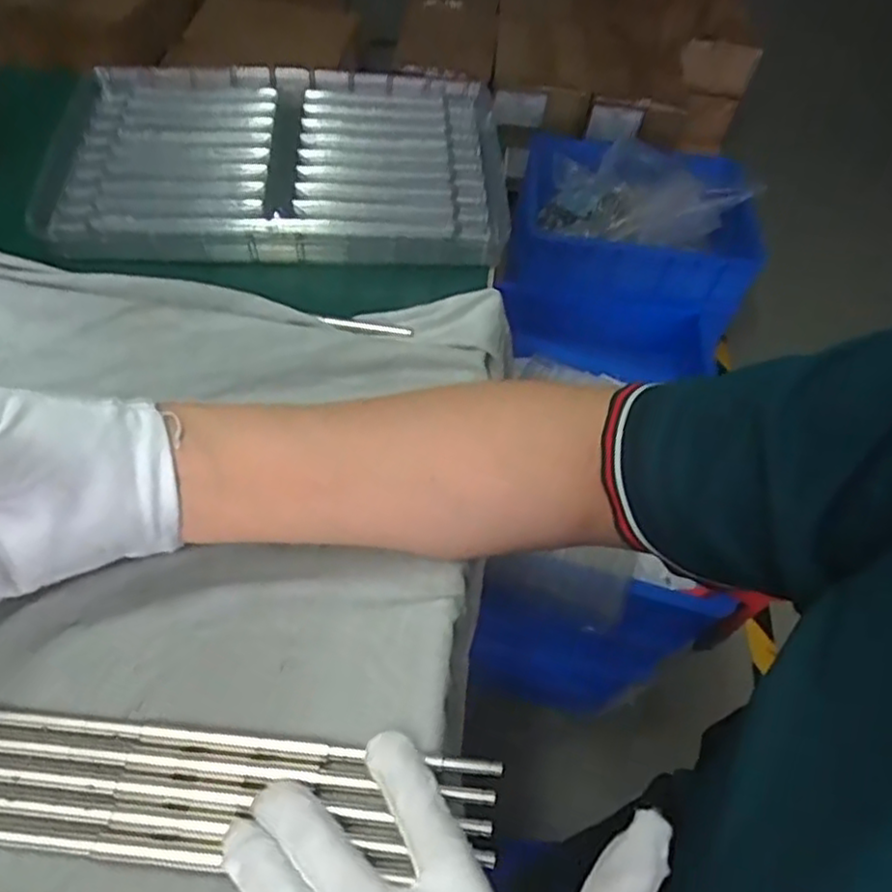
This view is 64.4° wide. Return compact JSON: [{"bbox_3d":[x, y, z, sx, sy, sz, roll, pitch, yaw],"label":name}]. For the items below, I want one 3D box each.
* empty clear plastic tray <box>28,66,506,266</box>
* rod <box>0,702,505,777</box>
[{"bbox_3d":[-0.107,-0.193,0.467,0.279,0.024,0.179,1,55,-4],"label":"empty clear plastic tray"},{"bbox_3d":[-0.084,0.116,0.281,0.211,0.004,0.009,6,54,-1],"label":"rod"}]

